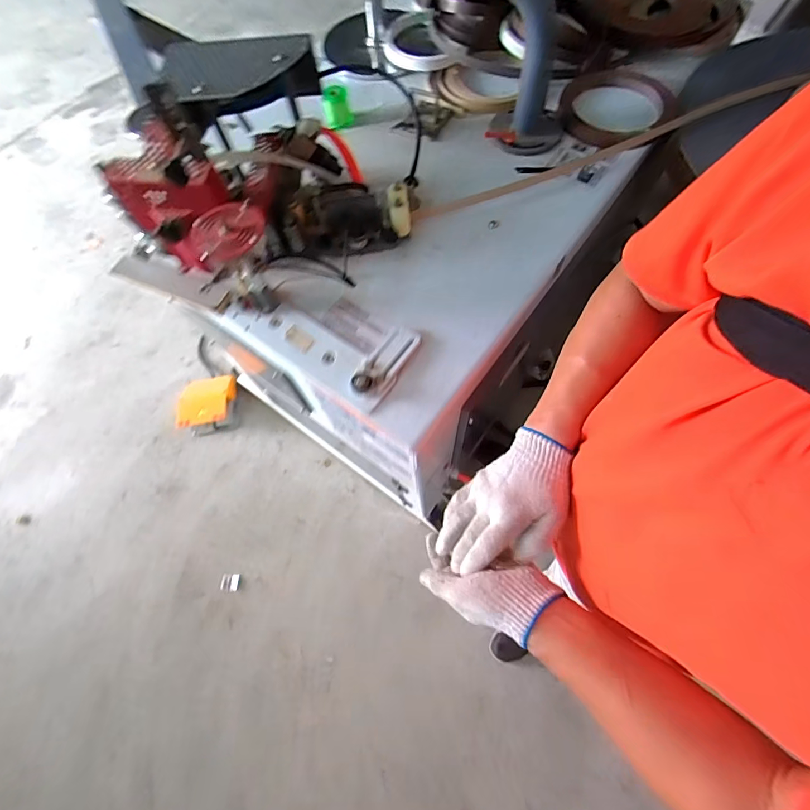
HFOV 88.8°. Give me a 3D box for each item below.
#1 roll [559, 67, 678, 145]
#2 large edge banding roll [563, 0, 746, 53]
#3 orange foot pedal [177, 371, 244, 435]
[{"bbox_3d":[0.467,-0.652,0.909,0.242,0.034,0.252,-1,67,3],"label":"roll"},{"bbox_3d":[0.592,-1.035,1.030,0.409,0.051,0.423,-1,67,2],"label":"large edge banding roll"},{"bbox_3d":[-0.730,-0.014,1.567,0.196,0.138,0.214,-10,67,-2],"label":"orange foot pedal"}]

